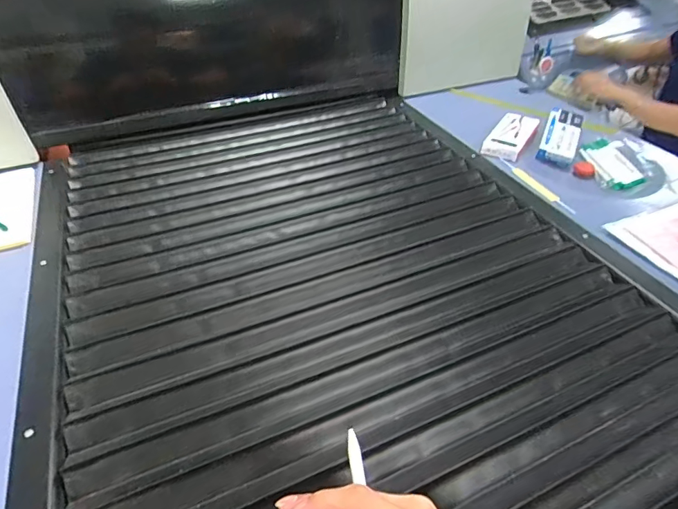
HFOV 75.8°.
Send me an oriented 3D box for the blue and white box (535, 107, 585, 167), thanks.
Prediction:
[{"bbox_3d":[0.458,-0.244,0.893,0.069,0.031,0.141,20,66,18],"label":"blue and white box"}]

